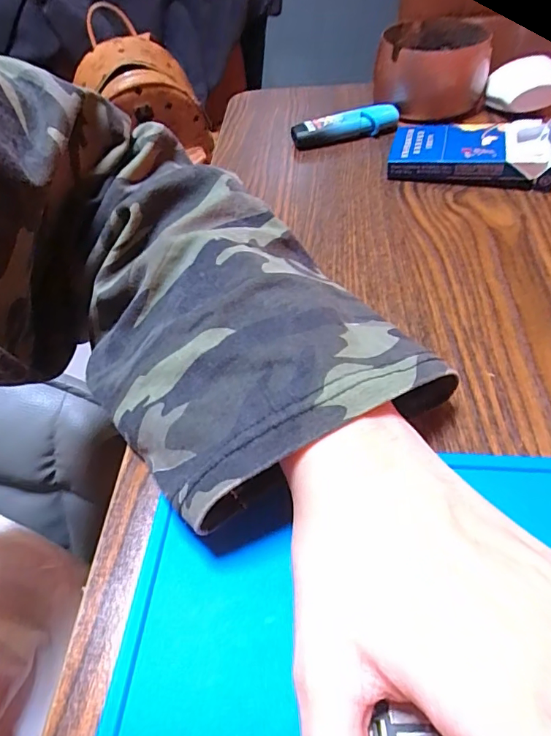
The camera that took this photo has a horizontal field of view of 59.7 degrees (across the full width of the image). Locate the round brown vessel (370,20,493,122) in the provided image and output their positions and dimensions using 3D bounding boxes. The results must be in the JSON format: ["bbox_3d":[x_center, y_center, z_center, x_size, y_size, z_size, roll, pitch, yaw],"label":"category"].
[{"bbox_3d":[0.124,-0.240,0.387,0.084,0.053,0.081,2,50,7],"label":"round brown vessel"}]

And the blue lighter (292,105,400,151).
[{"bbox_3d":[0.054,-0.186,0.373,0.081,0.018,0.021,-10,50,-3],"label":"blue lighter"}]

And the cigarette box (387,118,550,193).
[{"bbox_3d":[0.134,-0.148,0.329,0.105,0.023,0.057,9,51,13],"label":"cigarette box"}]

